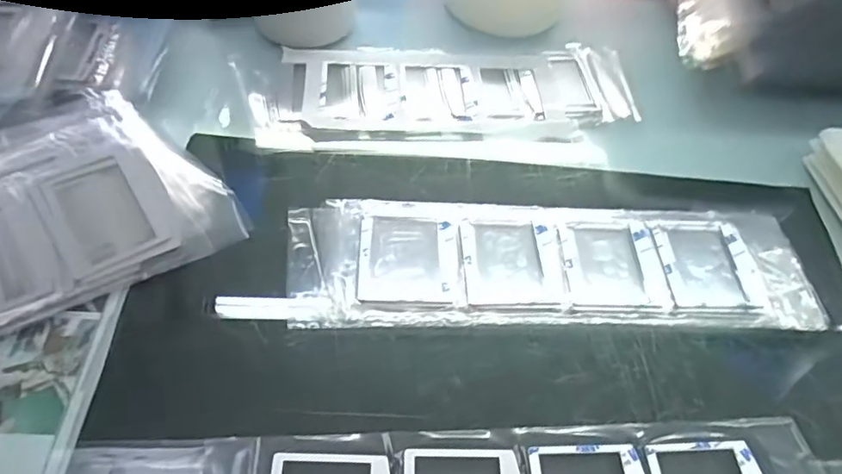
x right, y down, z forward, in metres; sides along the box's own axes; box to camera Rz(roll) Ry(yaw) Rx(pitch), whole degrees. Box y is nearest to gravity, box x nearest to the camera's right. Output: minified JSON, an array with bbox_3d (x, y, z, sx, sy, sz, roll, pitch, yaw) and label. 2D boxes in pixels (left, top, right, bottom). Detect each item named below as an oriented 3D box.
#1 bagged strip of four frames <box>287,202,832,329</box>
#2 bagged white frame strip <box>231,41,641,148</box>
[{"bbox_3d":[0.085,0.015,0.360,0.330,0.007,0.086,0,56,-4],"label":"bagged strip of four frames"},{"bbox_3d":[0.018,-0.122,0.444,0.309,0.008,0.100,-7,57,-9],"label":"bagged white frame strip"}]

